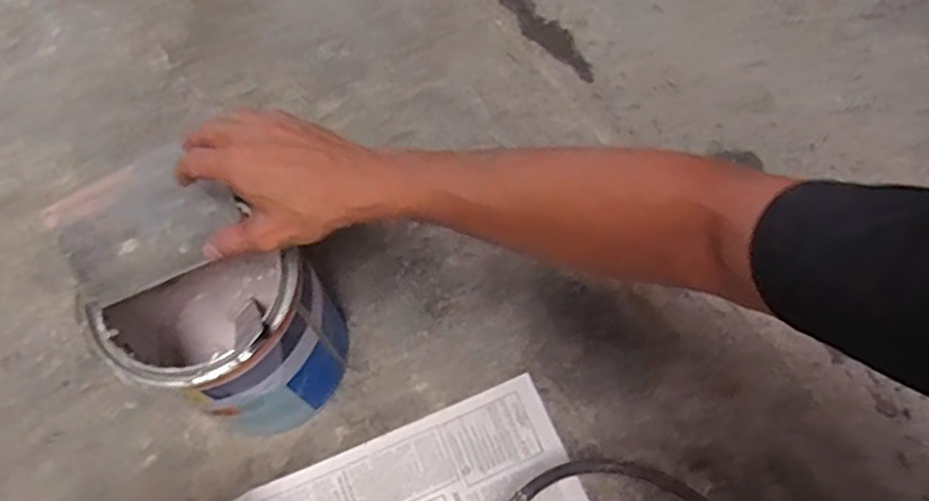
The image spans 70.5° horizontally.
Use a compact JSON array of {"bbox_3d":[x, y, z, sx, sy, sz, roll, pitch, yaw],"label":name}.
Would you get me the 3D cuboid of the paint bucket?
[{"bbox_3d":[-0.210,0.071,0.594,0.176,0.207,0.158,-8,66,-2],"label":"paint bucket"}]

